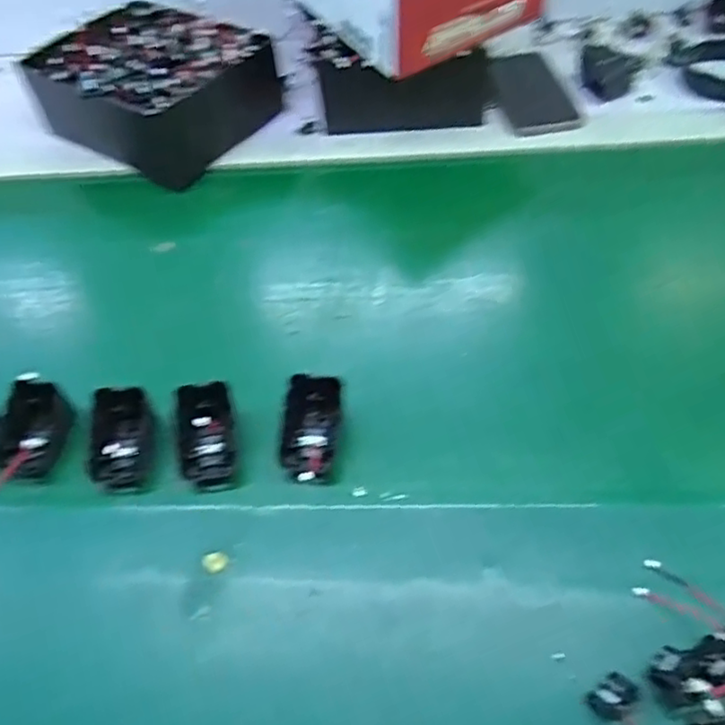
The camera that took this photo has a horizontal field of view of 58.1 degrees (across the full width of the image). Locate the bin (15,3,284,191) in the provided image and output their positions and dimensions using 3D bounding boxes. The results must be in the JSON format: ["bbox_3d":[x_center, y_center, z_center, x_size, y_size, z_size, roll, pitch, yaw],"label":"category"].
[{"bbox_3d":[-0.238,-0.313,0.739,0.226,0.087,0.180,29,61,23],"label":"bin"}]

